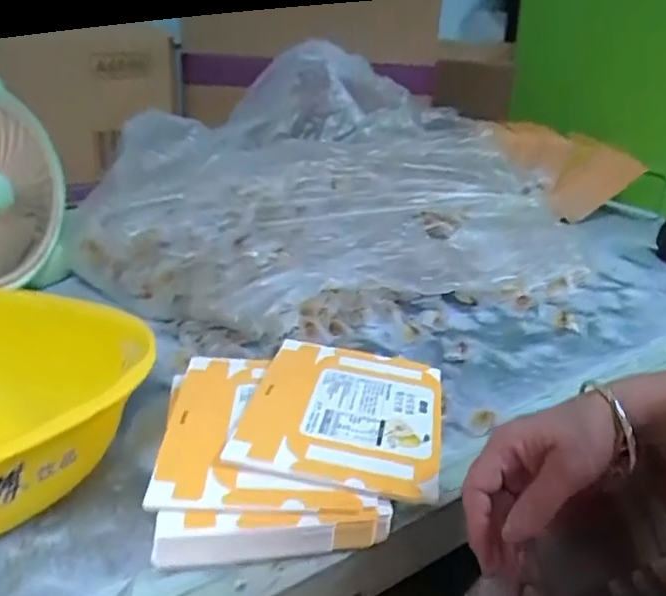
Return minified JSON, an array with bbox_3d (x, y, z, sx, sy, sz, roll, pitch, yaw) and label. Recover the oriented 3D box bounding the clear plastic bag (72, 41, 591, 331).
[{"bbox_3d":[0.020,-0.122,0.695,0.581,0.194,0.300,-10,28,-26],"label":"clear plastic bag"}]

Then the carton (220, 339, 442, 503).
[{"bbox_3d":[0.009,0.079,0.440,0.139,0.009,0.168,7,25,7],"label":"carton"}]

